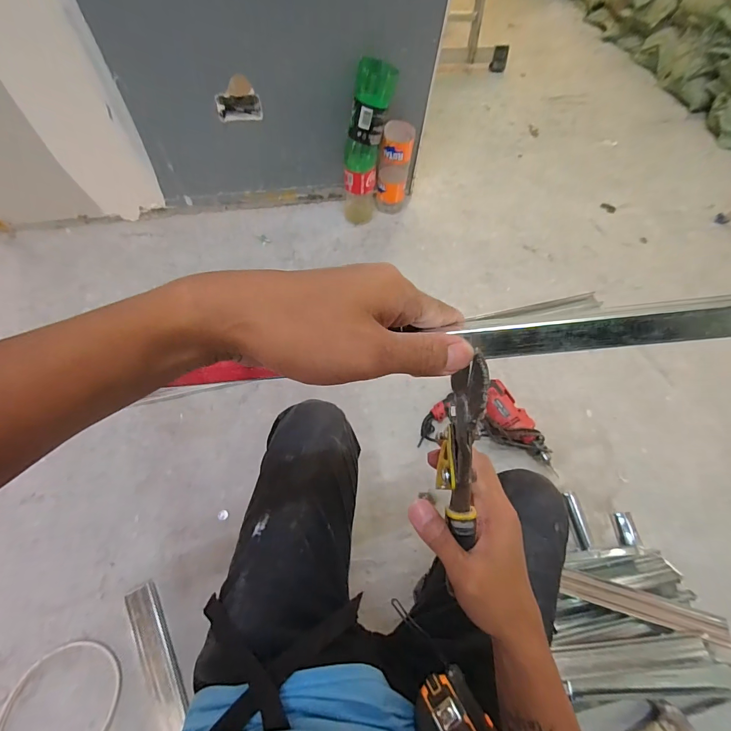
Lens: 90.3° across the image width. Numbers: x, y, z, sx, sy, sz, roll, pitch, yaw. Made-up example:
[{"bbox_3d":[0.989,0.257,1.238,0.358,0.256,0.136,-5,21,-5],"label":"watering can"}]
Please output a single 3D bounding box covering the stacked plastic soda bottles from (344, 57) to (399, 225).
[{"bbox_3d":[0.003,-0.613,1.067,0.123,0.420,0.123,7,63,-1],"label":"stacked plastic soda bottles"}]

